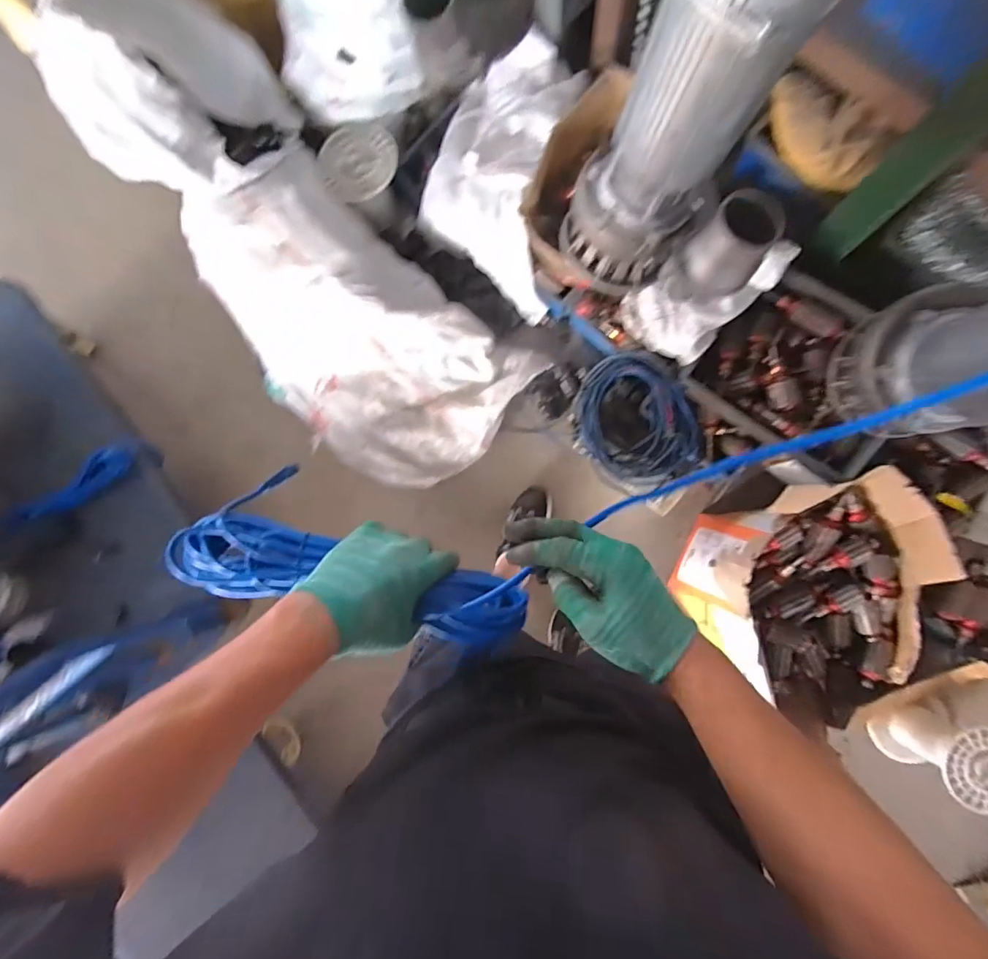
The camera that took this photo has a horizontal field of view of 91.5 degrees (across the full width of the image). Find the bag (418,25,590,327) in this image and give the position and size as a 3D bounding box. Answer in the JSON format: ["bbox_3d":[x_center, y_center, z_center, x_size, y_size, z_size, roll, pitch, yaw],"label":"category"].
[{"bbox_3d":[0.003,-0.784,1.278,0.370,0.241,0.584,11,88,6],"label":"bag"}]

